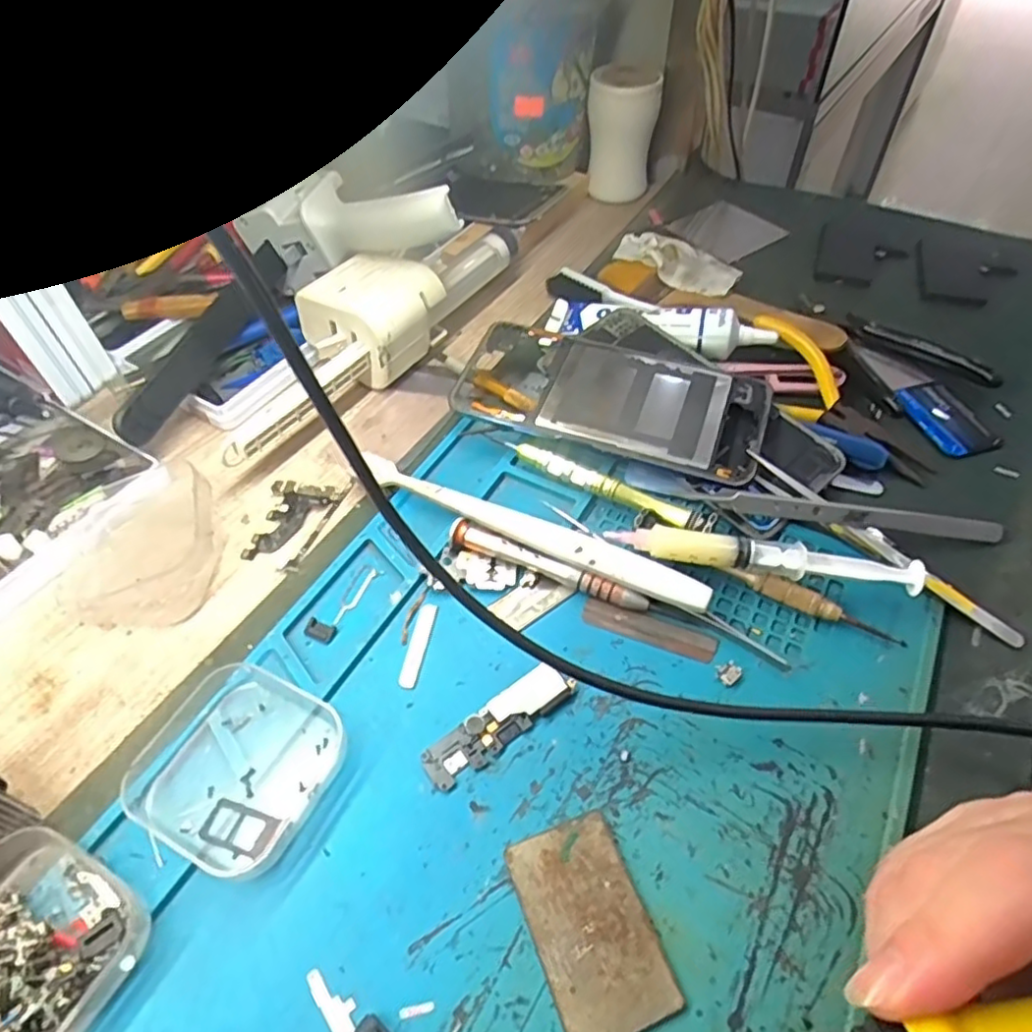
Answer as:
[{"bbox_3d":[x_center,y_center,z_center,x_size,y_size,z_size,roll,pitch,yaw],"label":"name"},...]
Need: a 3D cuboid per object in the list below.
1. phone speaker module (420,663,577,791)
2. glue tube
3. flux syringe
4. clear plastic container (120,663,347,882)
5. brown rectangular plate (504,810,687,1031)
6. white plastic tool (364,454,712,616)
[{"bbox_3d":[-0.006,0.080,0.252,0.064,0.005,0.017,-31,56,-22],"label":"phone speaker module"},{"bbox_3d":[0.086,-0.118,0.397,0.134,0.027,0.039,18,54,16],"label":"glue tube"},{"bbox_3d":[0.105,0.020,0.282,0.127,0.021,0.014,9,52,9],"label":"flux syringe"},{"bbox_3d":[-0.100,0.091,0.238,0.061,0.017,0.064,22,55,19],"label":"clear plastic container"},{"bbox_3d":[0.024,0.132,0.210,0.037,0.004,0.060,-18,53,-13],"label":"brown rectangular plate"},{"bbox_3d":[0.003,0.008,0.301,0.173,0.017,0.016,21,54,18],"label":"white plastic tool"}]

